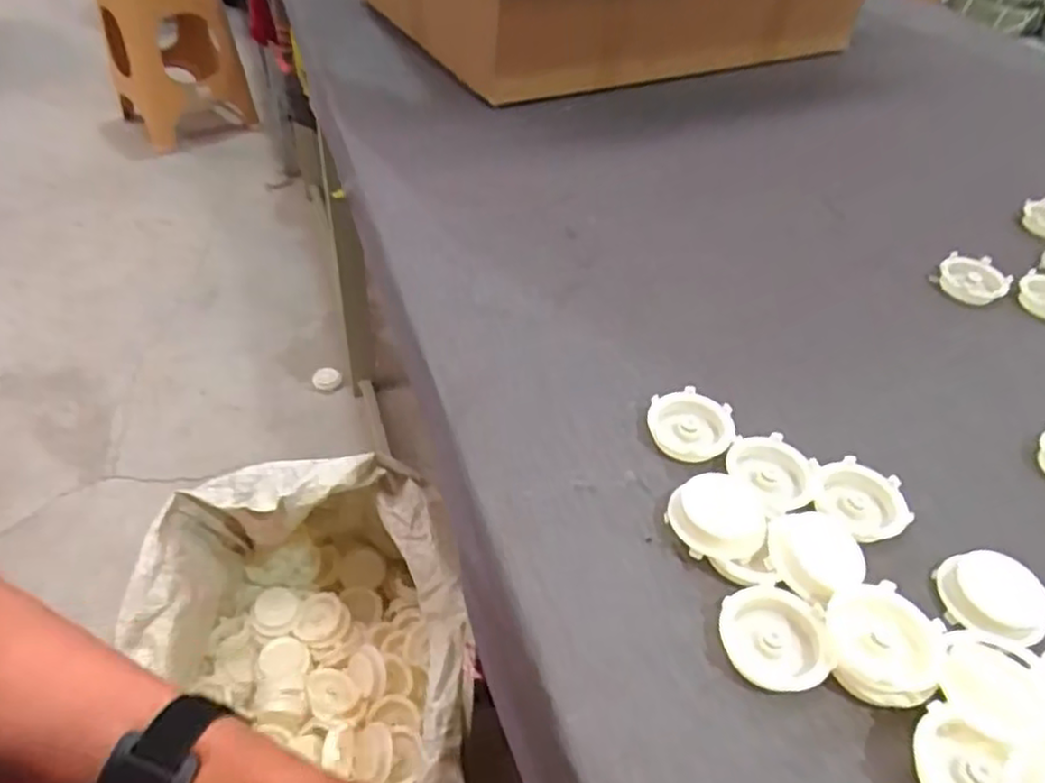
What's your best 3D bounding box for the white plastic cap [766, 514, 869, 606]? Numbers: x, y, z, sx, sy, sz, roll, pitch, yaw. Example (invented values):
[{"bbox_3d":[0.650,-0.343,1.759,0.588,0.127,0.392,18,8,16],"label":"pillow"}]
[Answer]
[{"bbox_3d":[0.169,0.095,0.410,0.052,0.014,0.054,2,45,-2],"label":"white plastic cap"}]

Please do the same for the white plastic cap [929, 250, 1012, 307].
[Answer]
[{"bbox_3d":[0.421,-0.104,0.658,0.059,0.022,0.059,2,45,-2],"label":"white plastic cap"}]

